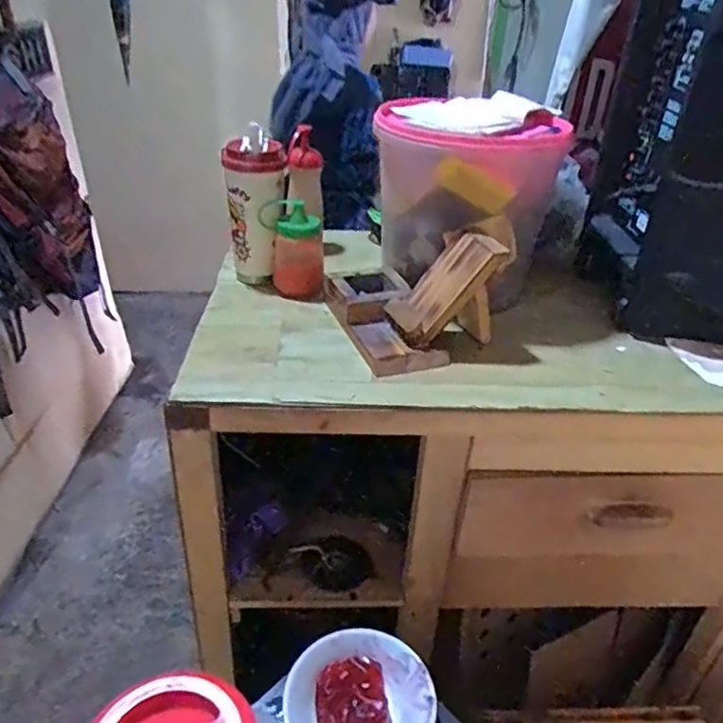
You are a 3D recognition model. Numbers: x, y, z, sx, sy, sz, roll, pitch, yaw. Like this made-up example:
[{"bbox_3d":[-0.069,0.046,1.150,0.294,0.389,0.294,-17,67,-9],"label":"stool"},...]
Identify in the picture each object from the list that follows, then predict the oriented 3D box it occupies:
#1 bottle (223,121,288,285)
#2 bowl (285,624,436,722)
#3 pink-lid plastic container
[{"bbox_3d":[-0.148,-0.218,0.873,0.081,0.195,0.078,-2,33,-4],"label":"bottle"},{"bbox_3d":[-0.001,0.365,0.650,0.149,0.046,0.143,1,33,-1],"label":"bowl"},{"bbox_3d":[0.150,-0.232,0.861,0.235,0.216,0.268,21,38,28],"label":"pink-lid plastic container"}]

